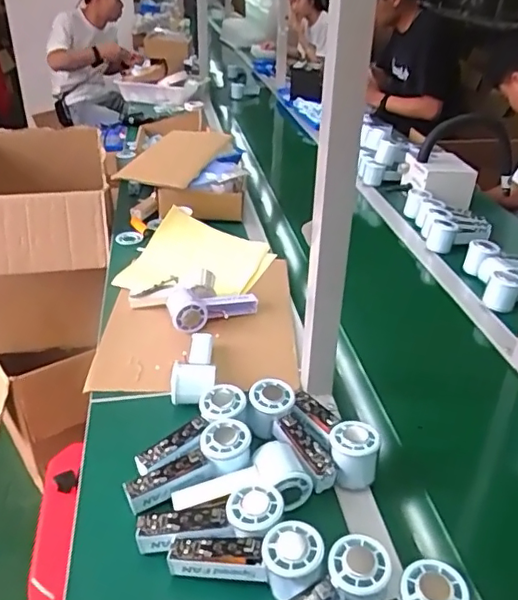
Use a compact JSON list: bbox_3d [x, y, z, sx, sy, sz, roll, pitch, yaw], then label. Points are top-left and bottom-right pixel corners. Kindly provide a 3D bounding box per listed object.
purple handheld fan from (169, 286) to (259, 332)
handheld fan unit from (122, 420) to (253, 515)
[{"bbox_3d":[-0.078,0.019,0.929,0.149,0.046,0.077,0,32,-2],"label":"purple handheld fan"},{"bbox_3d":[-0.080,0.189,0.644,0.152,0.036,0.058,-27,39,-14],"label":"handheld fan unit"}]

